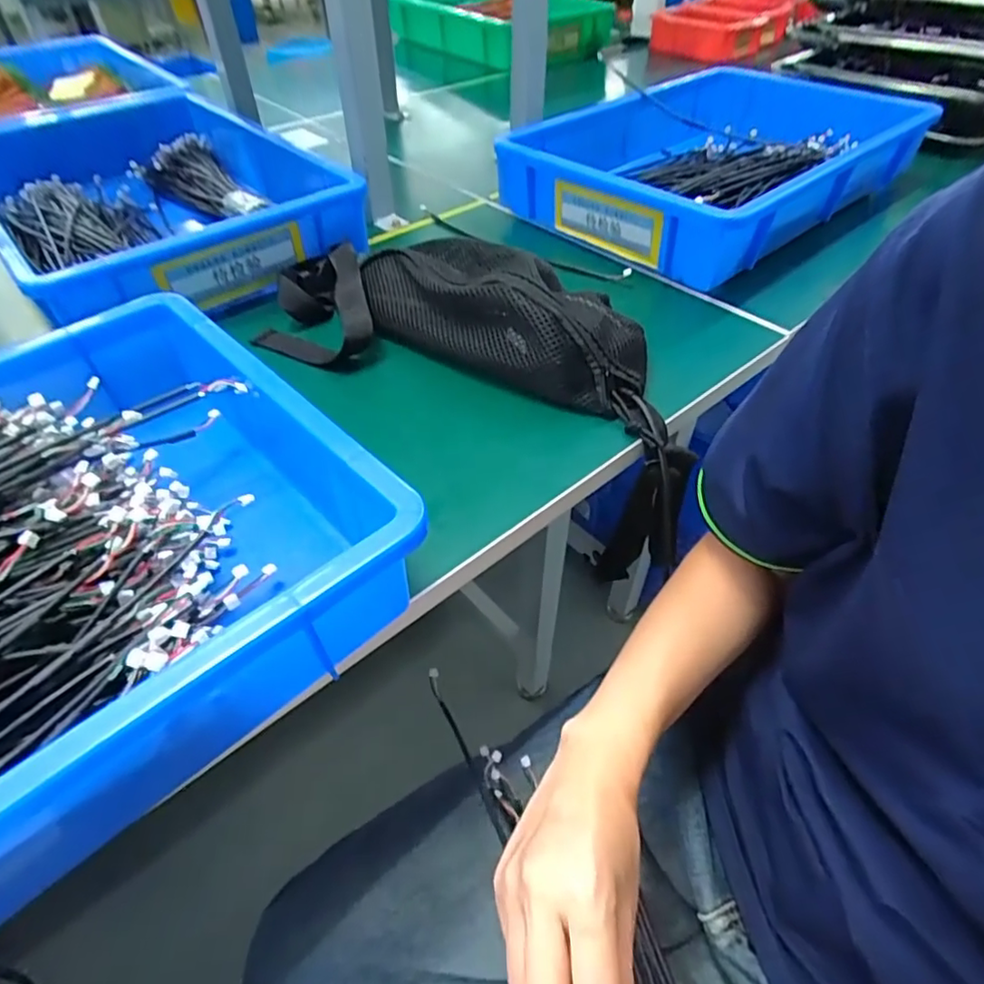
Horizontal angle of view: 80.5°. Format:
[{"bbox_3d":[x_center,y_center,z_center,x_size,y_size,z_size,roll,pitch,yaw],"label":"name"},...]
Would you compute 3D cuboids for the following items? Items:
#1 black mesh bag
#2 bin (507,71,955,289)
[{"bbox_3d":[-0.025,-0.142,0.457,0.348,0.077,0.114,18,45,15],"label":"black mesh bag"},{"bbox_3d":[0.264,-0.381,0.660,0.473,0.093,0.290,-31,53,-30],"label":"bin"}]

